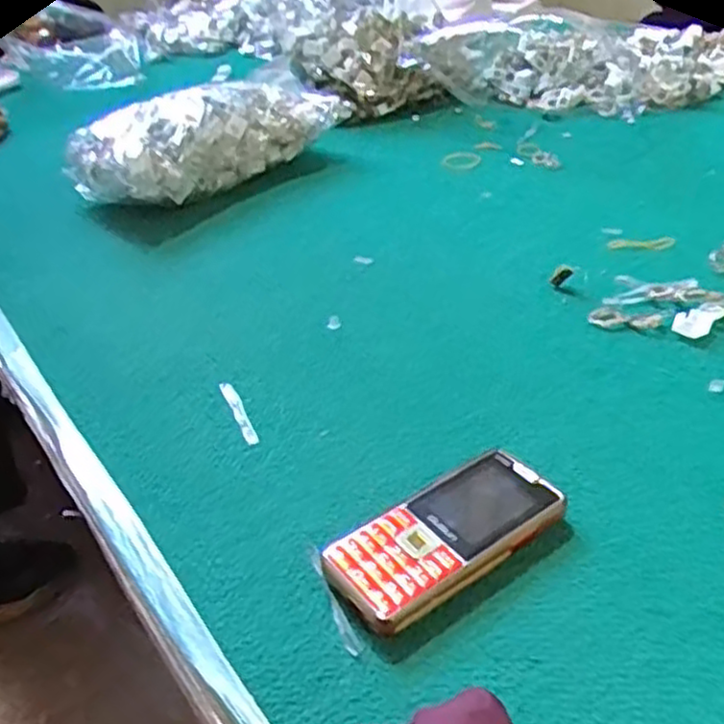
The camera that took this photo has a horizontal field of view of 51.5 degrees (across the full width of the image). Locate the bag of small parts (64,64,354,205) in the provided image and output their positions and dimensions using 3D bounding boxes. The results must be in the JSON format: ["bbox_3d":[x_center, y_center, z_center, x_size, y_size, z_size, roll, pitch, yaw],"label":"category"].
[{"bbox_3d":[-0.162,-0.250,0.847,0.130,0.112,0.295,25,45,37],"label":"bag of small parts"}]

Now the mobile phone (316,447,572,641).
[{"bbox_3d":[0.046,0.092,0.395,0.128,0.022,0.057,-26,39,-27],"label":"mobile phone"}]

